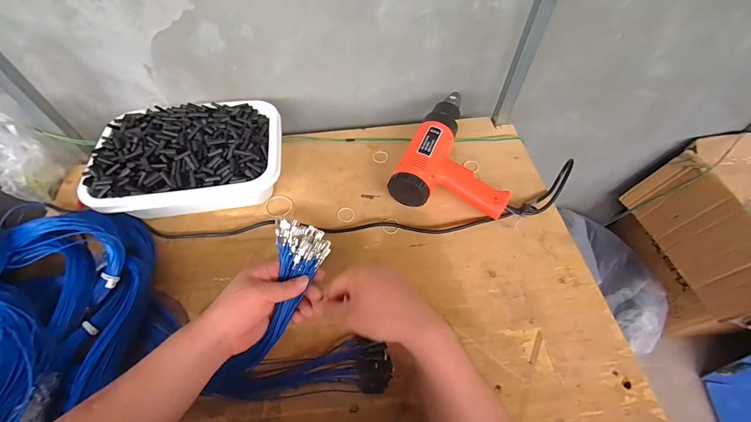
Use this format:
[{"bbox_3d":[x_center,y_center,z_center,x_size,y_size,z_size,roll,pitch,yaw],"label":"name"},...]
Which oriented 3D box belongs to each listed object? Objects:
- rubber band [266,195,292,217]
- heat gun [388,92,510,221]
[{"bbox_3d":[-0.168,-0.009,0.574,0.047,0.005,0.042,21,58,14],"label":"rubber band"},{"bbox_3d":[0.157,-0.106,0.594,0.185,0.073,0.269,20,58,14],"label":"heat gun"}]

